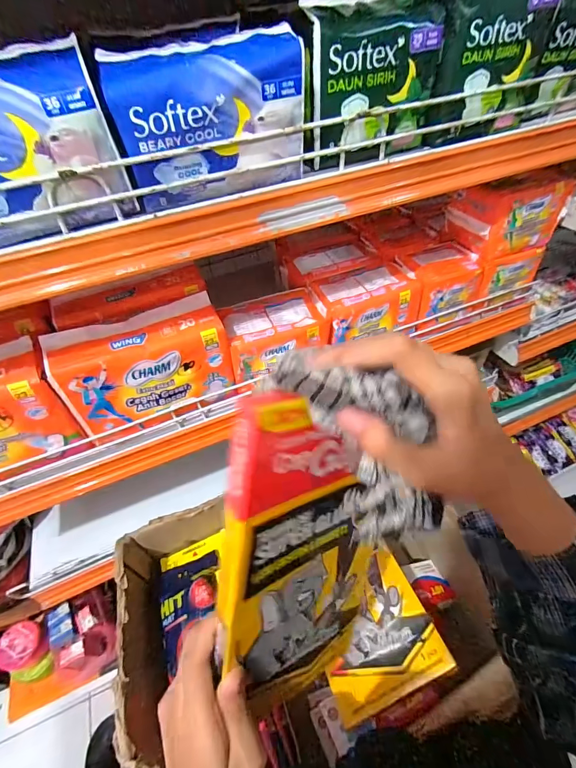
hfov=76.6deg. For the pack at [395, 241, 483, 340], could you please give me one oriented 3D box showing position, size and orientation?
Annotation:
[{"bbox_3d":[0.218,-0.139,0.539,0.110,0.095,0.082,-20,48,-12],"label":"pack"}]

